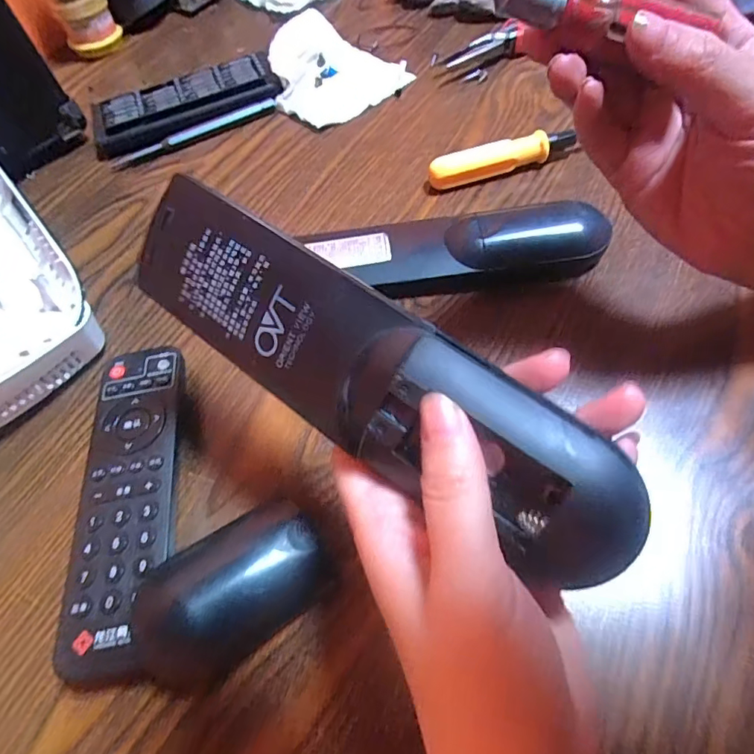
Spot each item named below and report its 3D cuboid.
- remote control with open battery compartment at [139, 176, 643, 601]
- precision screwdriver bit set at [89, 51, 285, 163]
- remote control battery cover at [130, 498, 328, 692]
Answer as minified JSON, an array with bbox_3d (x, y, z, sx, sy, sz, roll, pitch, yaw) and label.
[{"bbox_3d":[-0.005,-0.006,0.164,0.191,0.028,0.050,33,103,18],"label":"remote control with open battery compartment"},{"bbox_3d":[-0.160,-0.228,0.405,0.152,0.025,0.068,-18,60,-8],"label":"precision screwdriver bit set"},{"bbox_3d":[-0.062,0.091,0.209,0.080,0.022,0.047,-32,62,-16],"label":"remote control battery cover"}]

